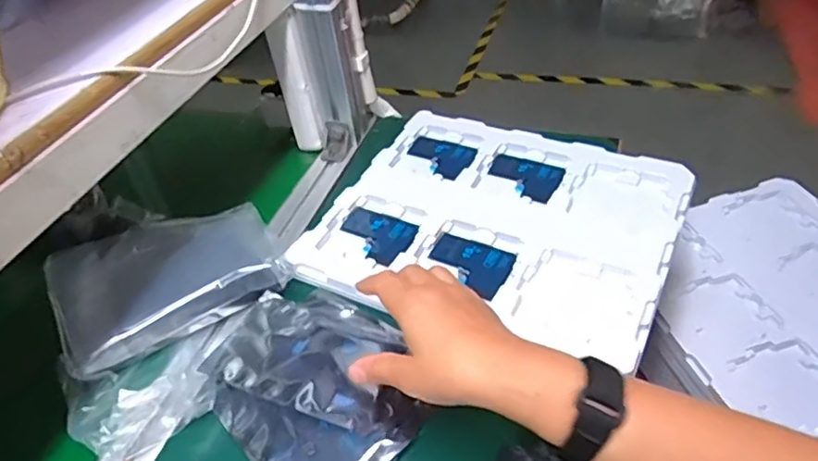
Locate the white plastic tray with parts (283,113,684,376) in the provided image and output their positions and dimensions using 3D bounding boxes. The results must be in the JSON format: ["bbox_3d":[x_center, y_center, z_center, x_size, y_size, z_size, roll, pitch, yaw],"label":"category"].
[{"bbox_3d":[0.088,-0.015,0.576,0.311,0.014,0.280,18,48,22],"label":"white plastic tray with parts"}]

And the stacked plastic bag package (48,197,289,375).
[{"bbox_3d":[-0.215,0.036,0.532,0.187,0.033,0.124,-23,47,-19],"label":"stacked plastic bag package"}]

